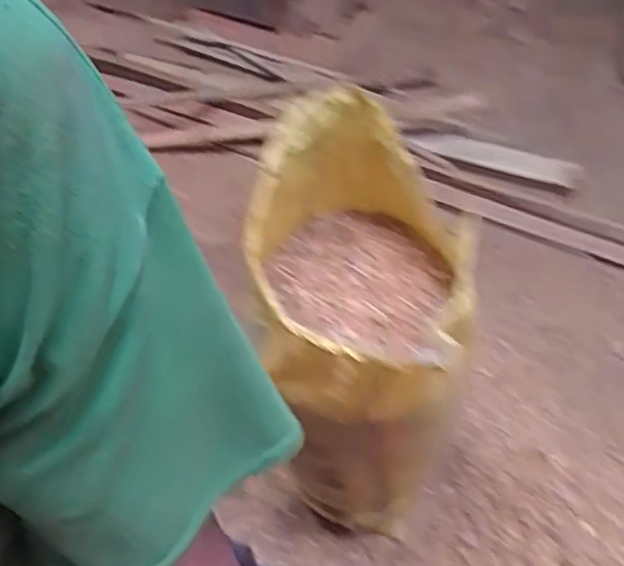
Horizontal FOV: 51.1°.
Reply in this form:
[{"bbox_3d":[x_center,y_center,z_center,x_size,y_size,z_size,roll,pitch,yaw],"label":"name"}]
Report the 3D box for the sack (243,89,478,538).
[{"bbox_3d":[0.082,0.141,1.092,0.262,0.807,0.364,0,52,4],"label":"sack"}]

